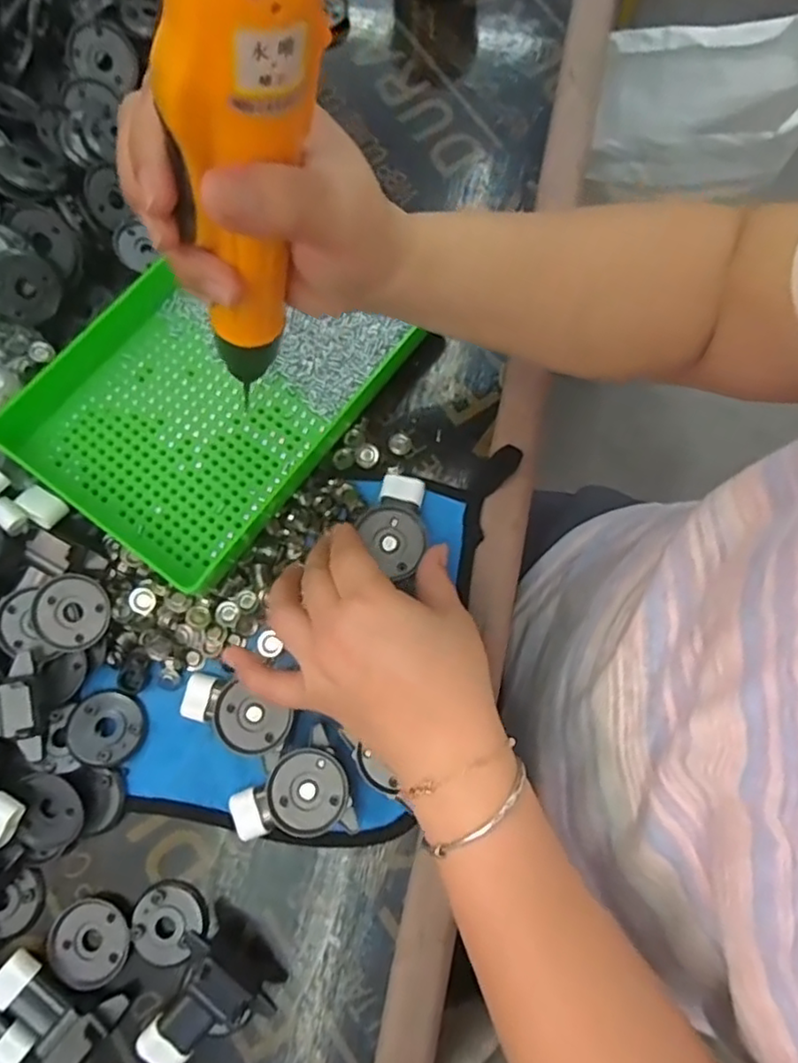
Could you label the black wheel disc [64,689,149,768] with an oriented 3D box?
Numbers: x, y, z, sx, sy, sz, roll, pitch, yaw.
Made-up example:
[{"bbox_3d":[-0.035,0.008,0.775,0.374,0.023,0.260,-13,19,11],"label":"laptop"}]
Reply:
[{"bbox_3d":[-0.166,0.112,0.359,0.040,0.008,0.040,6,69,-15],"label":"black wheel disc"}]

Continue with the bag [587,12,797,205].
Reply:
[{"bbox_3d":[0.276,-0.394,0.591,0.189,0.124,0.114,22,79,5],"label":"bag"}]

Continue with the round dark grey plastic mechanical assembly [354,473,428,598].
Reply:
[{"bbox_3d":[0.000,-0.004,0.372,0.039,0.030,0.061,21,79,5],"label":"round dark grey plastic mechanical assembly"}]

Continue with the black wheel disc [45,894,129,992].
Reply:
[{"bbox_3d":[-0.169,0.223,0.343,0.043,0.008,0.039,15,79,4],"label":"black wheel disc"}]

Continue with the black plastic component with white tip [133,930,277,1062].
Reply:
[{"bbox_3d":[-0.106,0.248,0.324,0.055,0.034,0.063,44,82,9],"label":"black plastic component with white tip"}]

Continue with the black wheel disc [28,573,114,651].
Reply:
[{"bbox_3d":[-0.188,0.045,0.358,0.044,0.006,0.041,5,78,2],"label":"black wheel disc"}]

